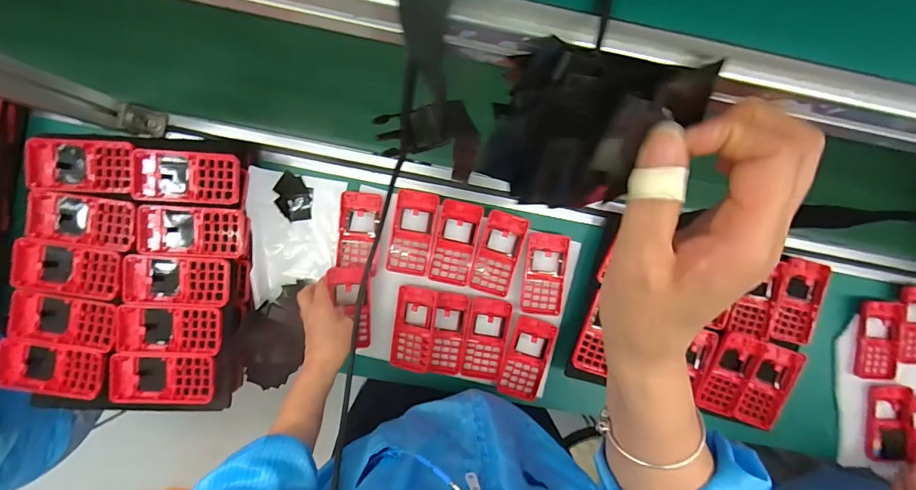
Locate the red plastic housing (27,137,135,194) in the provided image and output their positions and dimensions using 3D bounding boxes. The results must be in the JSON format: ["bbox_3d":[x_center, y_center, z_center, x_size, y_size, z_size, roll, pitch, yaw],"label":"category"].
[{"bbox_3d":[-0.466,-0.099,0.530,0.124,0.020,0.065,4,92,-1],"label":"red plastic housing"}]

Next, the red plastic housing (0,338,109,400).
[{"bbox_3d":[-0.500,0.157,0.537,0.113,0.025,0.065,9,92,-5],"label":"red plastic housing"}]

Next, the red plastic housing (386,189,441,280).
[{"bbox_3d":[-0.067,-0.017,0.627,0.061,0.018,0.124,11,92,-5],"label":"red plastic housing"}]

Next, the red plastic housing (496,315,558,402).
[{"bbox_3d":[0.106,0.173,0.639,0.065,0.016,0.121,15,92,-5],"label":"red plastic housing"}]

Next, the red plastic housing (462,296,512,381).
[{"bbox_3d":[0.043,0.141,0.640,0.061,0.016,0.122,8,92,-5],"label":"red plastic housing"}]

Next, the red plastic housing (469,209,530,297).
[{"bbox_3d":[0.061,0.012,0.638,0.061,0.023,0.122,16,92,-5],"label":"red plastic housing"}]

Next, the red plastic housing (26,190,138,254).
[{"bbox_3d":[-0.475,-0.030,0.541,0.128,0.016,0.063,9,92,-1],"label":"red plastic housing"}]

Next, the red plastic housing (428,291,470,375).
[{"bbox_3d":[-0.014,0.132,0.631,0.050,0.016,0.121,7,92,-5],"label":"red plastic housing"}]

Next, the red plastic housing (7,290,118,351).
[{"bbox_3d":[-0.491,0.097,0.540,0.124,0.034,0.063,9,92,-1],"label":"red plastic housing"}]

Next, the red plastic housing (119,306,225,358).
[{"bbox_3d":[-0.369,0.111,0.547,0.120,0.013,0.063,3,92,-1],"label":"red plastic housing"}]

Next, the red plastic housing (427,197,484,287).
[{"bbox_3d":[-0.003,-0.003,0.628,0.060,0.014,0.121,11,92,-5],"label":"red plastic housing"}]

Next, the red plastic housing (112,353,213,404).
[{"bbox_3d":[-0.379,0.173,0.547,0.122,0.015,0.065,3,92,-1],"label":"red plastic housing"}]

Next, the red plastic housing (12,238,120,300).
[{"bbox_3d":[-0.486,0.031,0.532,0.124,0.016,0.064,9,92,-1],"label":"red plastic housing"}]

